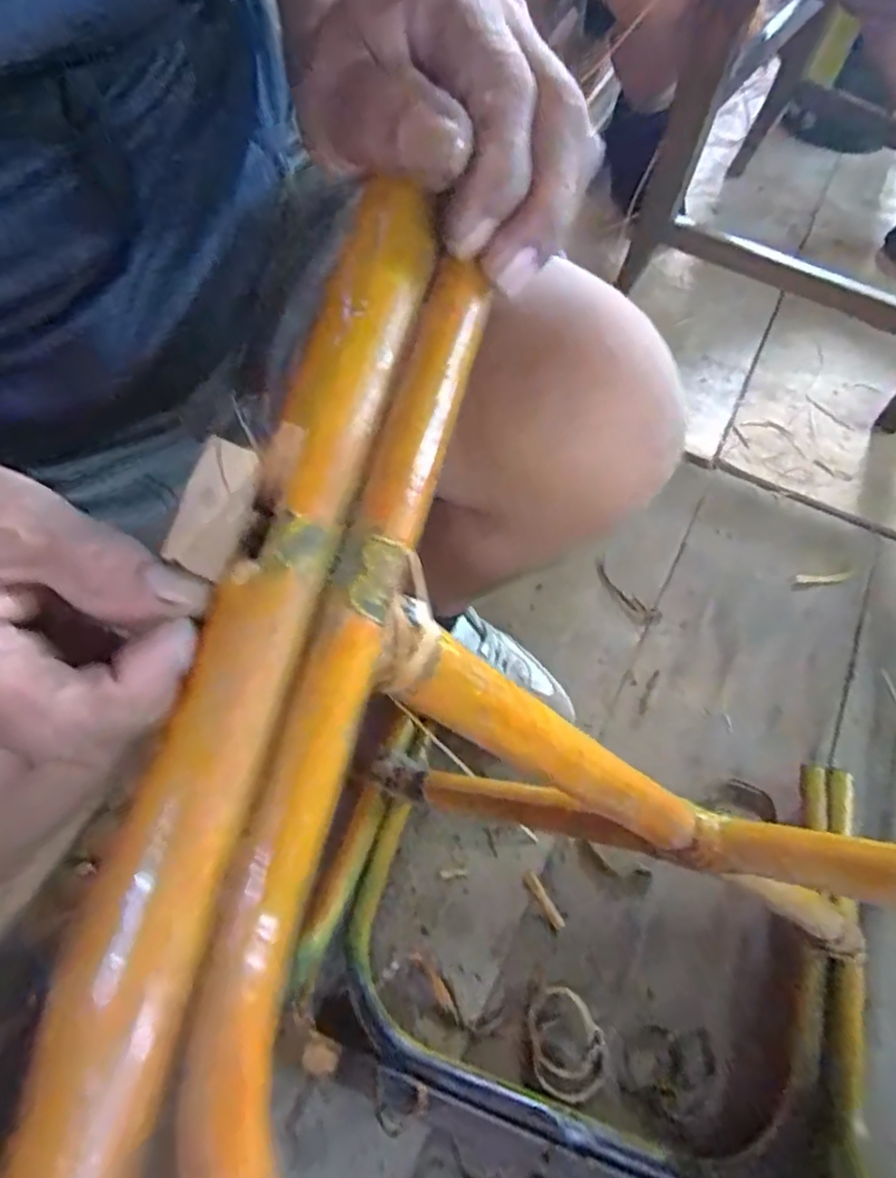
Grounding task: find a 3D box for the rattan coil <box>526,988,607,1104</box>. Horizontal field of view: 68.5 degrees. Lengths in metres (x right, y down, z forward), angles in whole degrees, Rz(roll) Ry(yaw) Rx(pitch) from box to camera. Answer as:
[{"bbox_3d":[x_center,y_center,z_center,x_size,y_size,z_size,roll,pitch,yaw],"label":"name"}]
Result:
[{"bbox_3d":[0.100,0.379,0.548,0.059,0.015,0.080,-3,62,-6],"label":"rattan coil"}]

